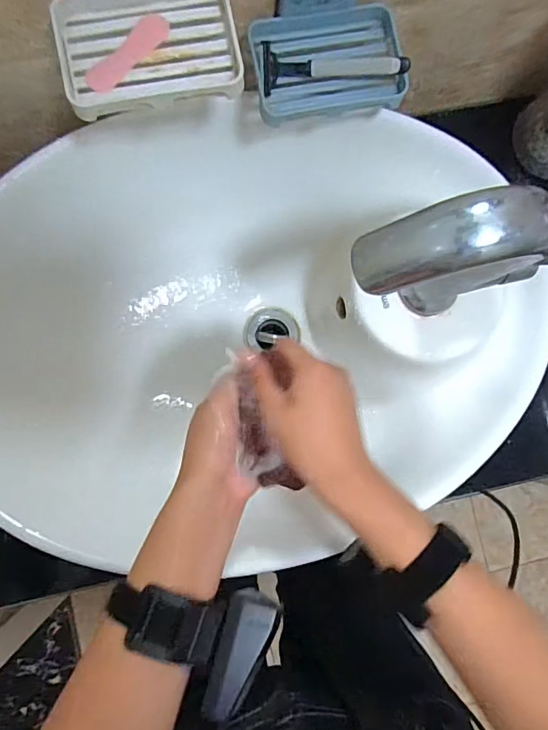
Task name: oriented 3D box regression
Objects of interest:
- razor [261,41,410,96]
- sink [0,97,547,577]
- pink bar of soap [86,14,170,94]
[{"bbox_3d":[0.051,-0.251,0.413,0.120,0.021,0.034,-3,117,-1],"label":"razor"},{"bbox_3d":[-0.027,-0.043,0.506,0.564,0.138,0.396,-16,86,-6],"label":"sink"},{"bbox_3d":[-0.108,-0.232,0.365,0.021,0.006,0.074,44,83,0],"label":"pink bar of soap"}]

